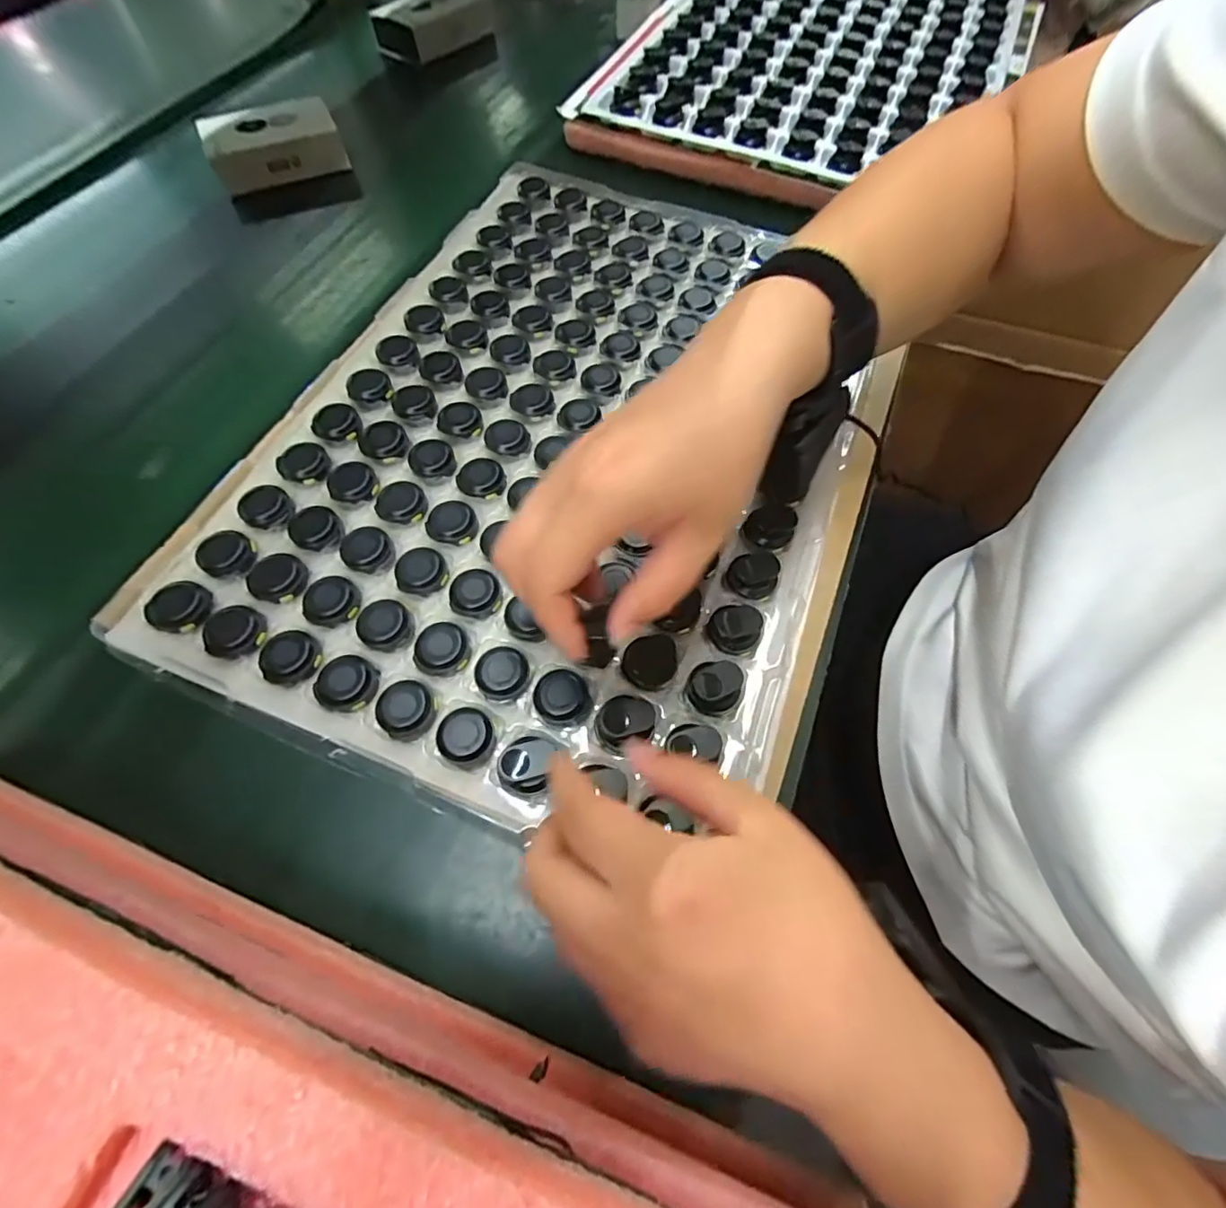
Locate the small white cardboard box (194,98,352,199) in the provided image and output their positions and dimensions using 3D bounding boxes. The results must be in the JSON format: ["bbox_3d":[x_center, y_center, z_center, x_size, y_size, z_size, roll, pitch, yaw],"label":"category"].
[{"bbox_3d":[-0.336,-0.455,0.542,0.121,0.042,0.064,-28,71,-14],"label":"small white cardboard box"}]

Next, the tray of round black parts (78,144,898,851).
[{"bbox_3d":[-0.018,-0.118,0.368,0.371,0.027,0.495,24,67,7],"label":"tray of round black parts"}]

